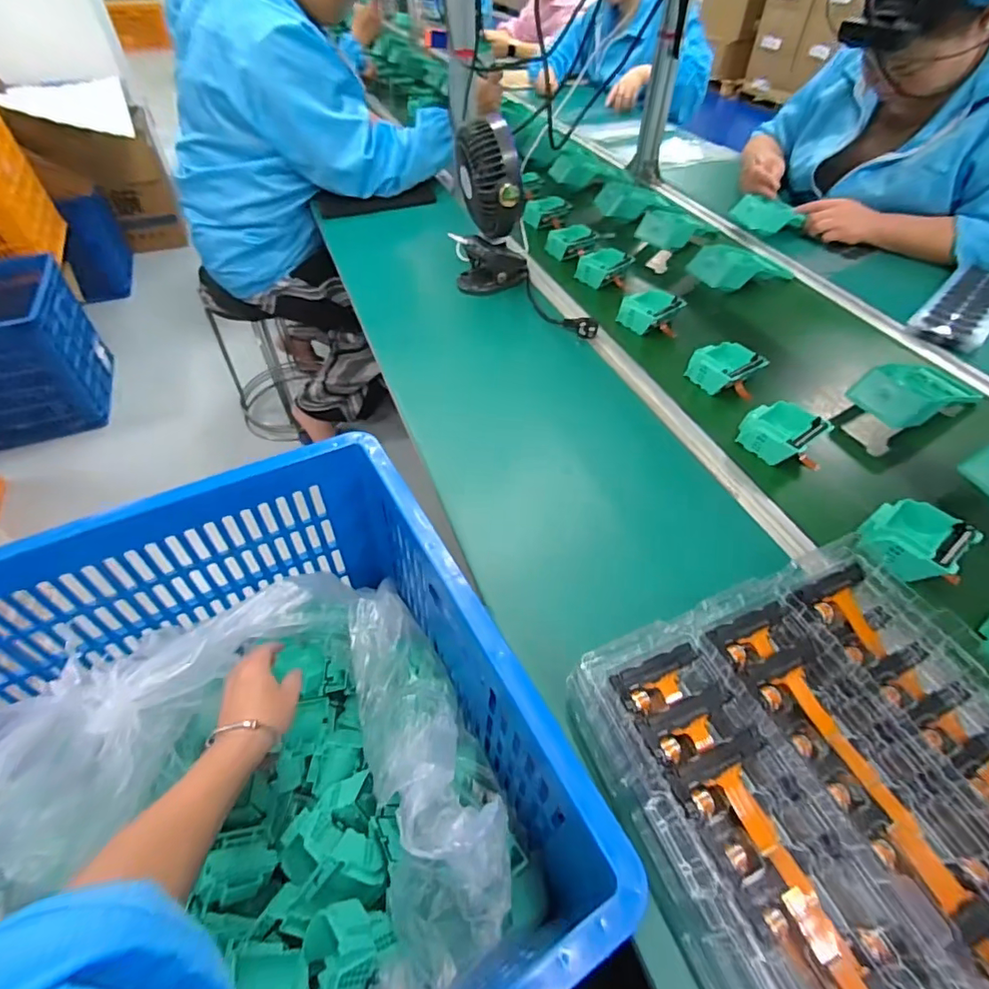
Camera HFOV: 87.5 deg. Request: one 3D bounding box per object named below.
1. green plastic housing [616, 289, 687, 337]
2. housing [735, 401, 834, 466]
[{"bbox_3d":[0.245,-0.290,0.819,0.088,0.036,0.076,-26,53,-21],"label":"green plastic housing"},{"bbox_3d":[0.352,-0.078,0.632,0.080,0.037,0.078,-29,54,-23],"label":"housing"}]

